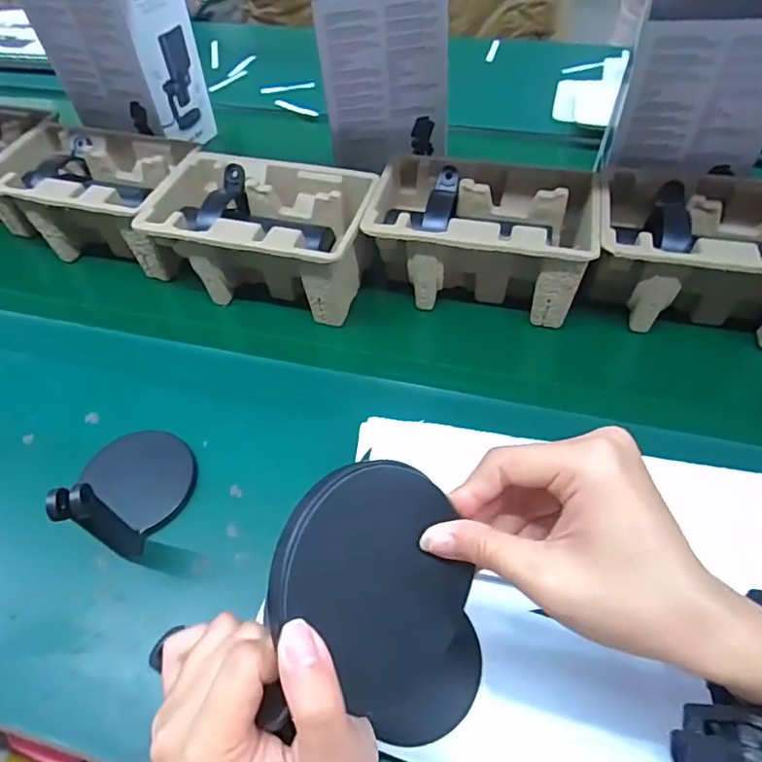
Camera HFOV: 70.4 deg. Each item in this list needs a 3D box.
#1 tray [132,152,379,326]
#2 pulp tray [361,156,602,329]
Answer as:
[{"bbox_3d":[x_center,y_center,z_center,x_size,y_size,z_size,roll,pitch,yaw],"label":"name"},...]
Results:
[{"bbox_3d":[-0.122,-0.159,0.601,0.236,0.104,0.146,12,54,12],"label":"tray"},{"bbox_3d":[0.106,-0.146,0.587,0.218,0.119,0.139,6,53,8],"label":"pulp tray"}]

